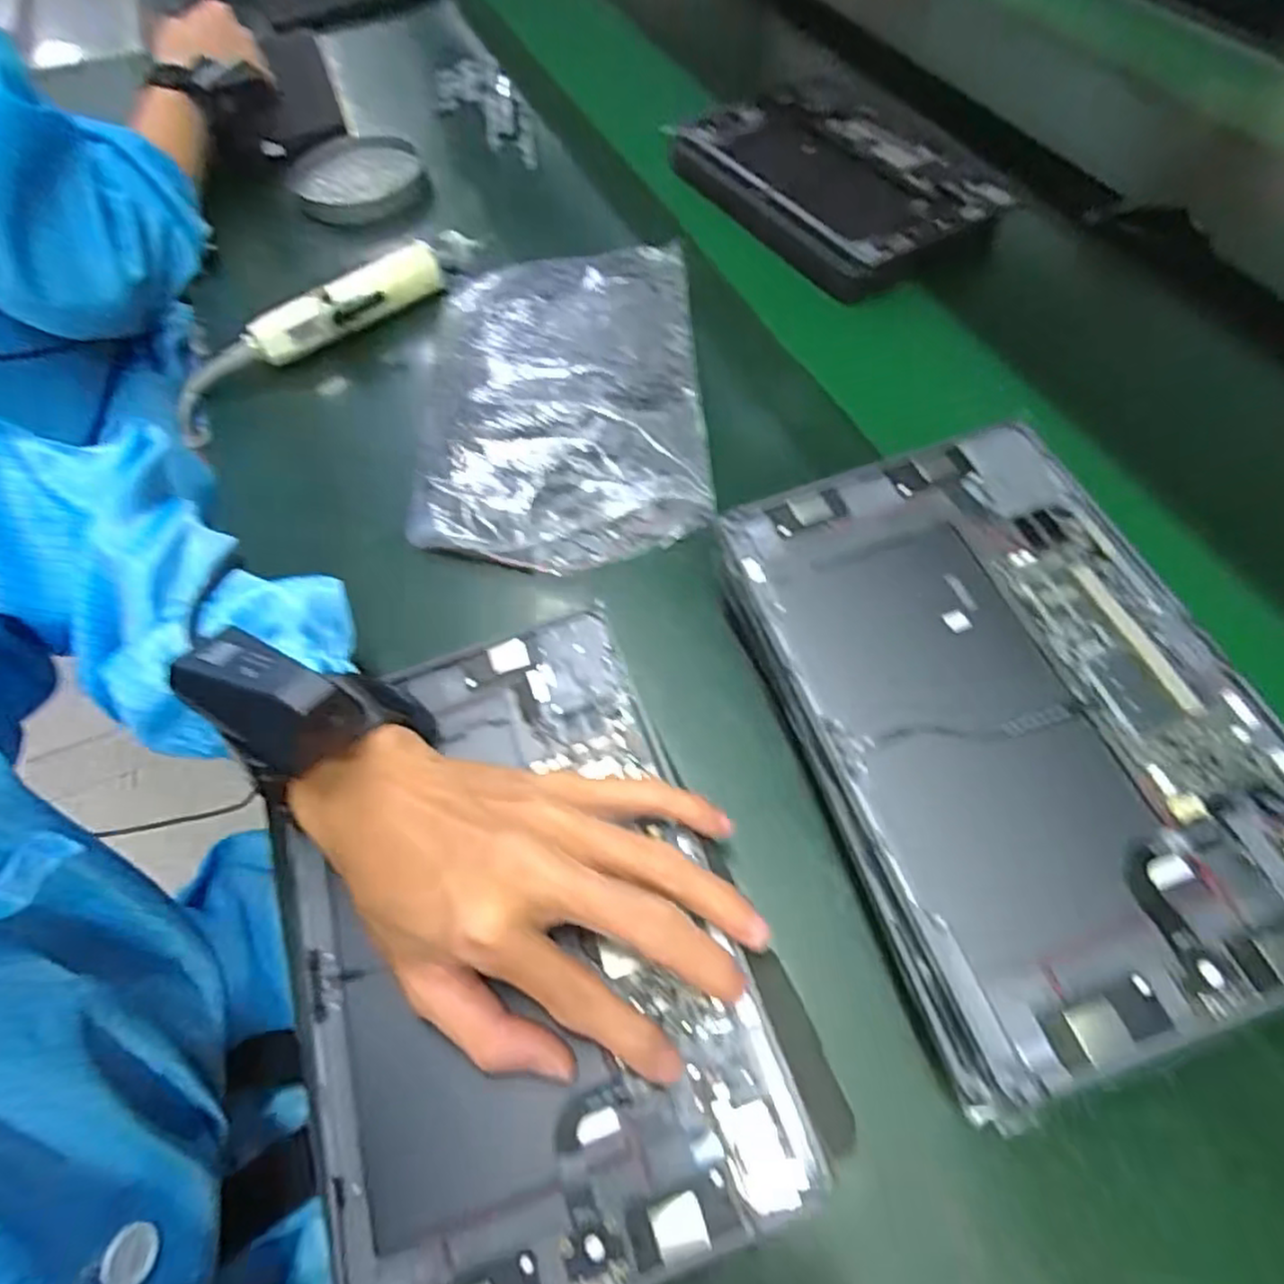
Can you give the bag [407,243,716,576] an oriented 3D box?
[{"bbox_3d":[-0.047,-0.165,0.451,0.172,0.030,0.262,0,60,2],"label":"bag"}]

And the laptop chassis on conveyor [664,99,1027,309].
[{"bbox_3d":[0.152,-0.385,0.565,0.171,0.022,0.261,-34,65,-16],"label":"laptop chassis on conveyor"}]

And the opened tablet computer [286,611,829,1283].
[{"bbox_3d":[-0.056,0.114,0.286,0.163,0.015,0.252,-18,63,-9],"label":"opened tablet computer"}]

